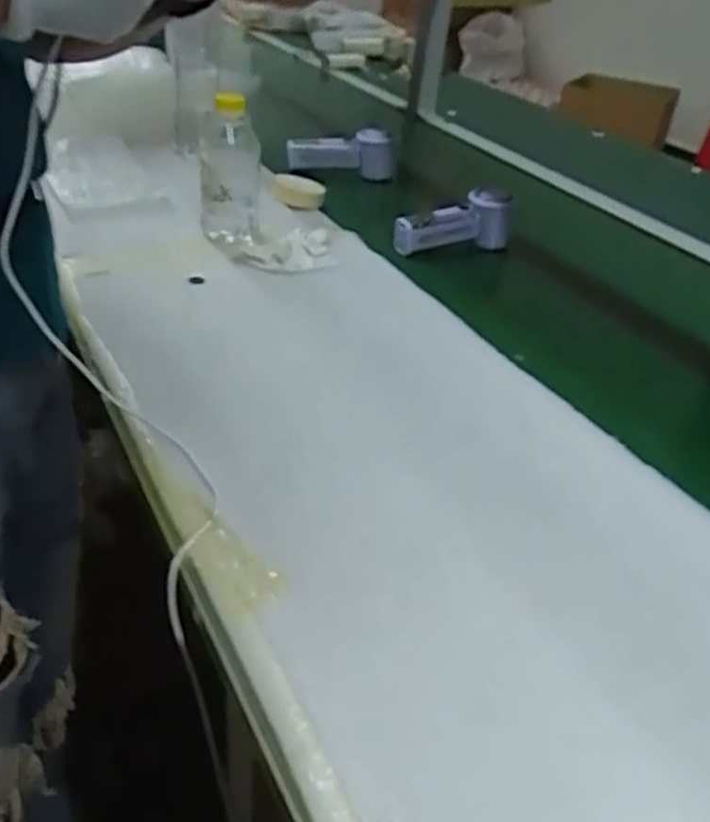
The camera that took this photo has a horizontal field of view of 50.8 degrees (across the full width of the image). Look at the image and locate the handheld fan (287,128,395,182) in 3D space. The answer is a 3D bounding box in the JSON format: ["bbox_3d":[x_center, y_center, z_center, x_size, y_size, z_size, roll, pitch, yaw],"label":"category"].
[{"bbox_3d":[-0.021,-0.355,1.056,0.159,0.072,0.042,-8,37,-20],"label":"handheld fan"}]

